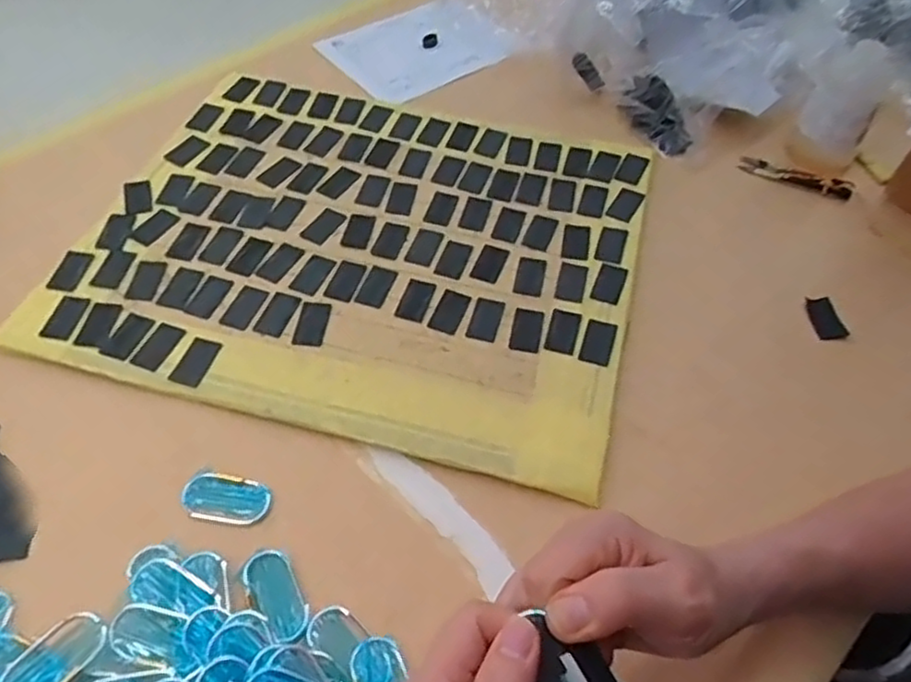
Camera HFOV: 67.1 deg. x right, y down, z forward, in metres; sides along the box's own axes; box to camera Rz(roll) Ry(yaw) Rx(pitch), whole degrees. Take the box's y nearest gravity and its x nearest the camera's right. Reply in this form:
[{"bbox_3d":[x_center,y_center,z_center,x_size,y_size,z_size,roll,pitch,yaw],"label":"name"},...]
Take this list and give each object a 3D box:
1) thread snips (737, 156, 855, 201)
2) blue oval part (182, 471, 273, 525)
[{"bbox_3d":[0.329,-0.160,0.663,0.103,0.014,0.024,25,56,16],"label":"thread snips"},{"bbox_3d":[-0.153,0.104,0.459,0.056,0.004,0.033,8,53,4],"label":"blue oval part"}]

